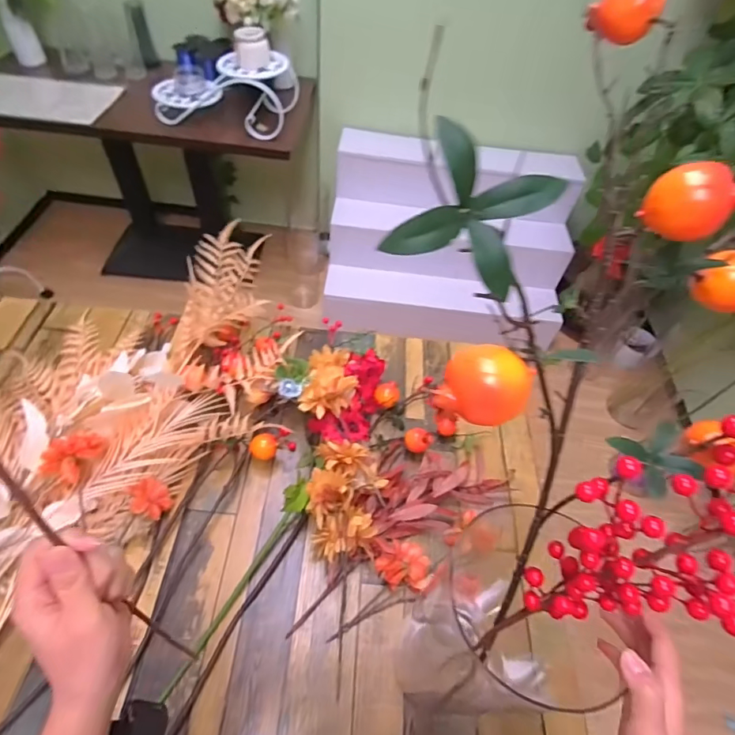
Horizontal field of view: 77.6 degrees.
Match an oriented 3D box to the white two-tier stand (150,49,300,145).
[{"bbox_3d":[-0.437,-0.841,1.385,0.429,0.168,0.210,2,52,-5],"label":"white two-tier stand"}]

